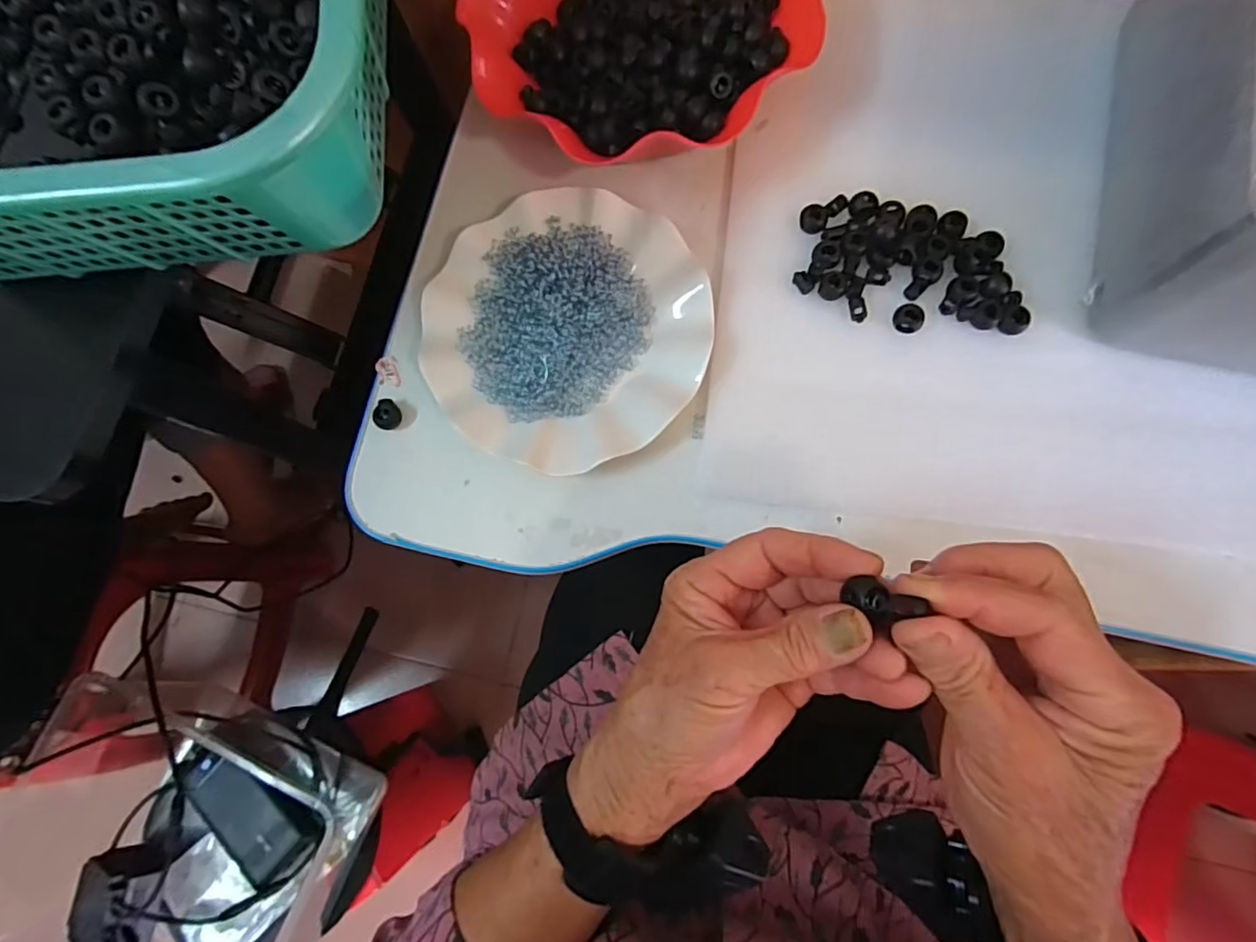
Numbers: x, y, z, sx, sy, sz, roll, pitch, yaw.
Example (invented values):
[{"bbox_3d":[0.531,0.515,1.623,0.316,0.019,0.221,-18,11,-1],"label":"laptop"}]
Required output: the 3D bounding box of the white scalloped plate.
[{"bbox_3d":[-0.040,-0.093,0.374,0.175,0.021,0.178,0,84,5],"label":"white scalloped plate"}]

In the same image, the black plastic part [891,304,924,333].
[{"bbox_3d":[0.173,-0.094,0.364,0.018,0.006,0.018,0,84,5],"label":"black plastic part"}]

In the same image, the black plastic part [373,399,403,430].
[{"bbox_3d":[-0.159,-0.037,0.388,0.016,0.008,0.020,19,86,6],"label":"black plastic part"}]

